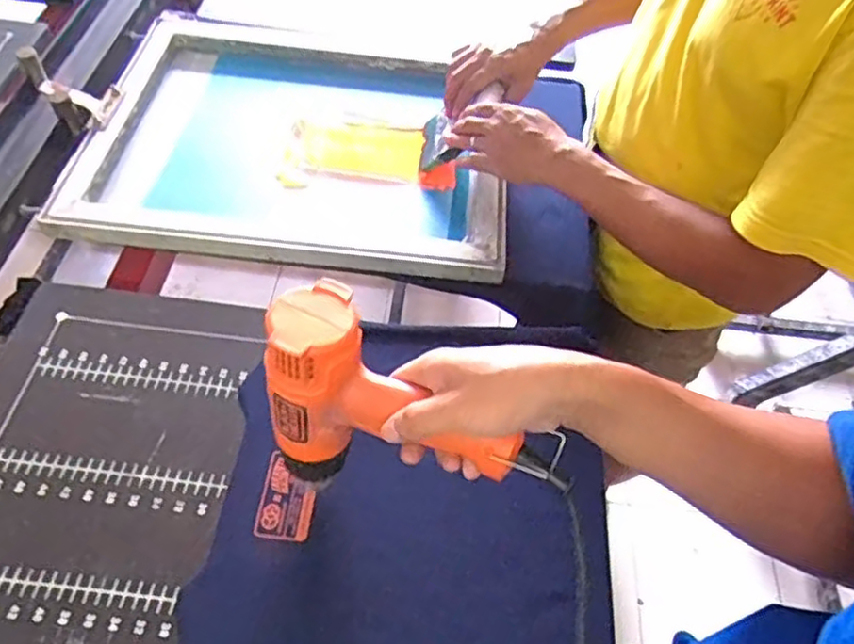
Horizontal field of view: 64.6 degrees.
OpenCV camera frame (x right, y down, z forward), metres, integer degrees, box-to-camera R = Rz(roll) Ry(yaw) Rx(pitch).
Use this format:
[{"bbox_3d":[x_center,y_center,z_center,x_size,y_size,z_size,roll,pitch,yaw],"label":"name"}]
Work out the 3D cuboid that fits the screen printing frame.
[{"bbox_3d":[-0.161,-0.235,0.869,0.507,0.036,0.395,5,54,0],"label":"screen printing frame"}]

